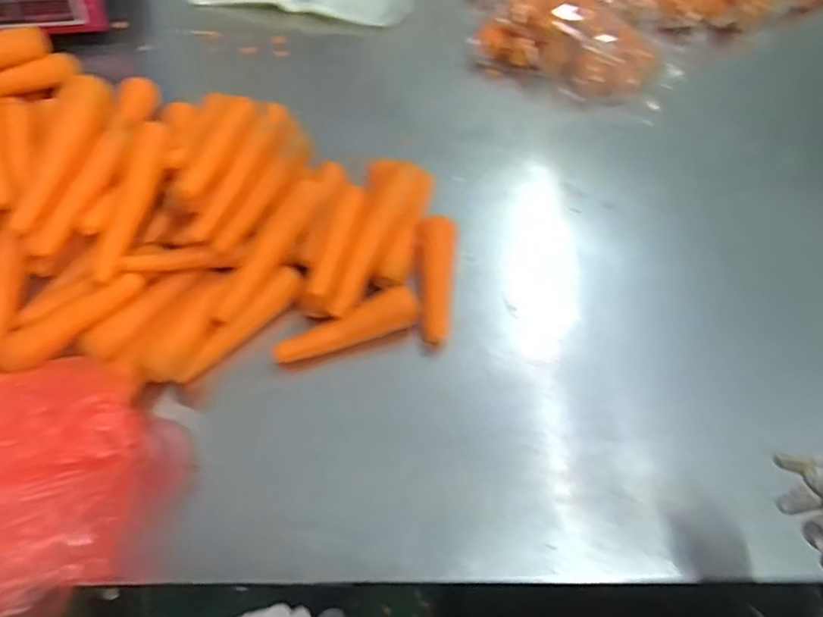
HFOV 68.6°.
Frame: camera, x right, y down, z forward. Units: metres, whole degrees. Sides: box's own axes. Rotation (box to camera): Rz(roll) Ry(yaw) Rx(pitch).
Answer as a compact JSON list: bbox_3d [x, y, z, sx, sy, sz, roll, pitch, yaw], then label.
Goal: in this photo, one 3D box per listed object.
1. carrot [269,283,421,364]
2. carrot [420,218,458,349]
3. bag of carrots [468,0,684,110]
[{"bbox_3d":[-0.068,0.021,0.651,0.157,0.032,0.036,-20,63,-13],"label":"carrot"},{"bbox_3d":[0.028,-0.038,0.686,0.045,0.032,0.157,3,73,0],"label":"carrot"},{"bbox_3d":[0.231,-0.461,0.907,0.286,0.103,0.353,0,60,-2],"label":"bag of carrots"}]

